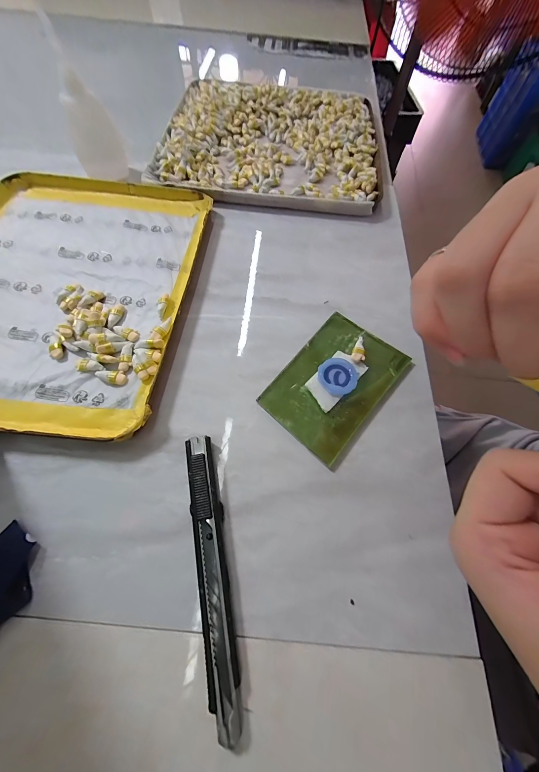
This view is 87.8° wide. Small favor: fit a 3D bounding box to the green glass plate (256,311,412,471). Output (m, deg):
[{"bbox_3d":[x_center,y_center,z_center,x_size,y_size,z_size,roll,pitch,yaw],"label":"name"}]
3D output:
[{"bbox_3d":[0.048,-0.003,0.200,0.069,0.006,0.102,38,70,14],"label":"green glass plate"}]

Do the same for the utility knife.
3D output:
[{"bbox_3d":[-0.031,0.093,0.150,0.016,0.010,0.133,-10,67,-7],"label":"utility knife"}]

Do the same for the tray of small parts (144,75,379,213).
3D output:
[{"bbox_3d":[0.003,-0.279,0.322,0.237,0.022,0.213,5,64,0],"label":"tray of small parts"}]

